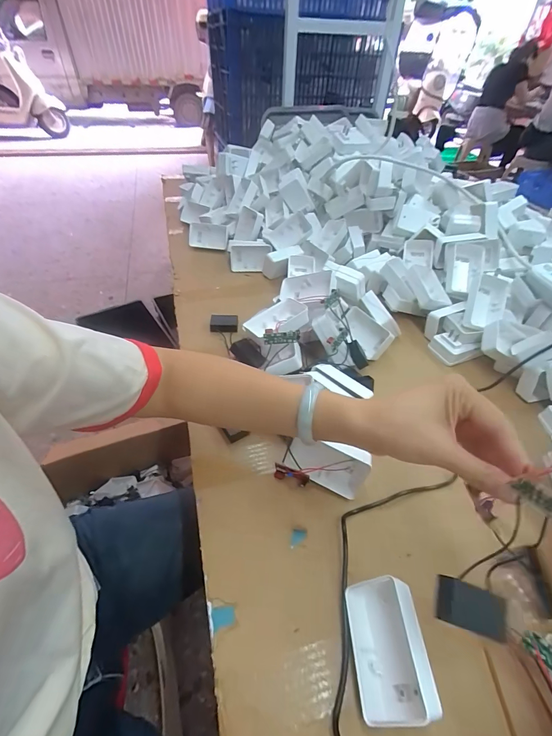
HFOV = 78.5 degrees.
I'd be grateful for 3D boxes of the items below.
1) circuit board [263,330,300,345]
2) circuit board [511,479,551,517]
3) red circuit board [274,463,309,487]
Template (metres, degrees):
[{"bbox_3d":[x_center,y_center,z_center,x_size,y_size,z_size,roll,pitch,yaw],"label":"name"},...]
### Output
[{"bbox_3d":[0.008,-0.041,0.467,0.049,0.017,0.004,-4,19,8],"label":"circuit board"},{"bbox_3d":[0.177,0.087,0.224,0.039,0.015,0.007,32,51,-2],"label":"circuit board"},{"bbox_3d":[0.018,0.126,0.397,0.042,0.019,0.006,9,20,19],"label":"red circuit board"}]

